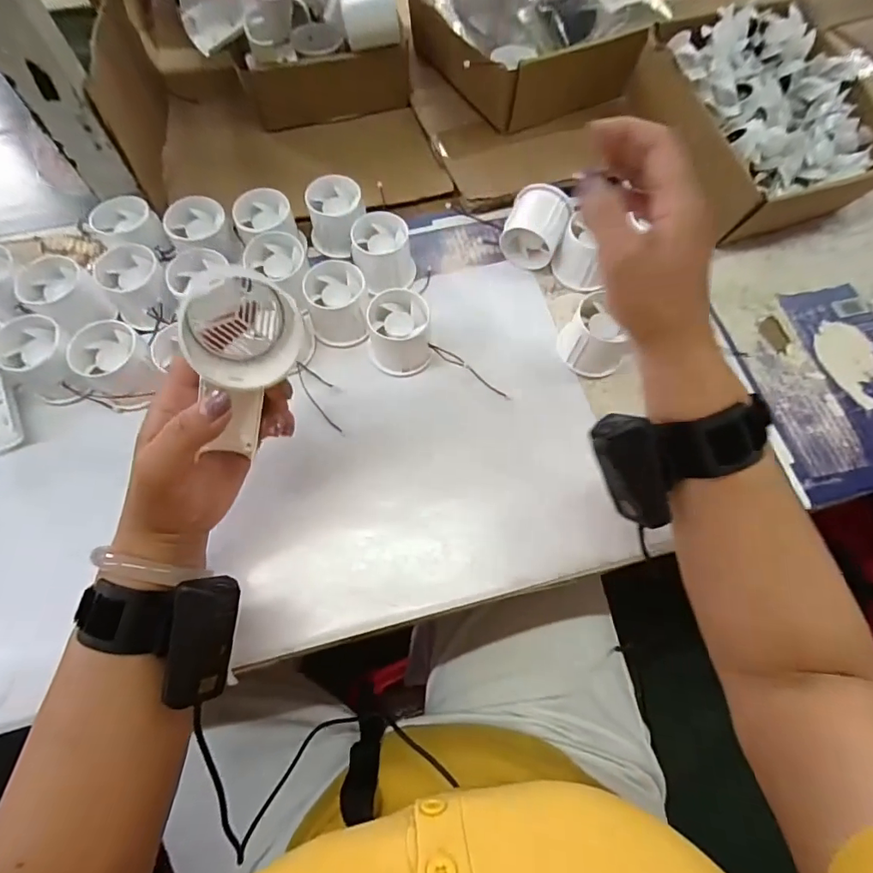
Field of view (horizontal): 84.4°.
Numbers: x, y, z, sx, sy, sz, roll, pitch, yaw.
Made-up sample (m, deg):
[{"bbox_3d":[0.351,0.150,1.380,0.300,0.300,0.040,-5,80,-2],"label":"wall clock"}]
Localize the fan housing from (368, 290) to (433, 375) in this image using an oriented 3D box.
[{"bbox_3d":[-0.031,-0.089,0.408,0.052,0.042,0.056,-2,67,-3],"label":"fan housing"}]

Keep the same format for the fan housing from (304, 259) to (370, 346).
[{"bbox_3d":[-0.085,-0.114,0.417,0.049,0.041,0.059,-5,67,-4],"label":"fan housing"}]

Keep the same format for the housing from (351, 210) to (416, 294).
[{"bbox_3d":[-0.049,-0.166,0.439,0.053,0.045,0.060,-5,67,-4],"label":"housing"}]

